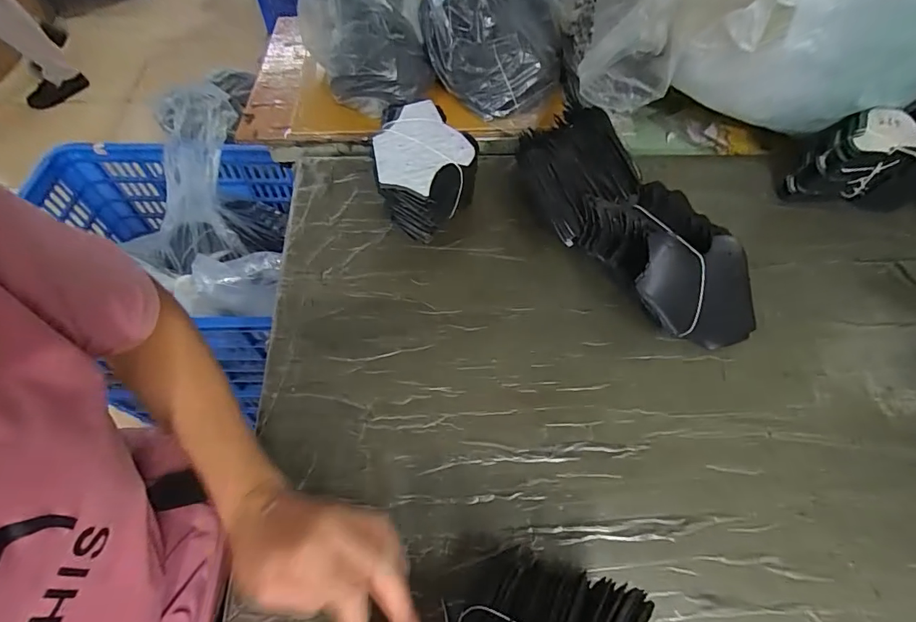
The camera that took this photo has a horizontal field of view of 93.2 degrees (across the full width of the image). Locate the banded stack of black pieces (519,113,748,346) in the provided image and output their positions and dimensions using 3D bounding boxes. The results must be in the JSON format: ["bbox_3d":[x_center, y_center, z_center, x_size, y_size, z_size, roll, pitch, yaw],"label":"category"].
[{"bbox_3d":[0.179,-0.094,0.478,0.128,0.101,0.327,-29,65,-18],"label":"banded stack of black pieces"}]

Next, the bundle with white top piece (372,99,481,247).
[{"bbox_3d":[-0.036,-0.150,0.491,0.108,0.096,0.145,1,60,-2],"label":"bundle with white top piece"}]

